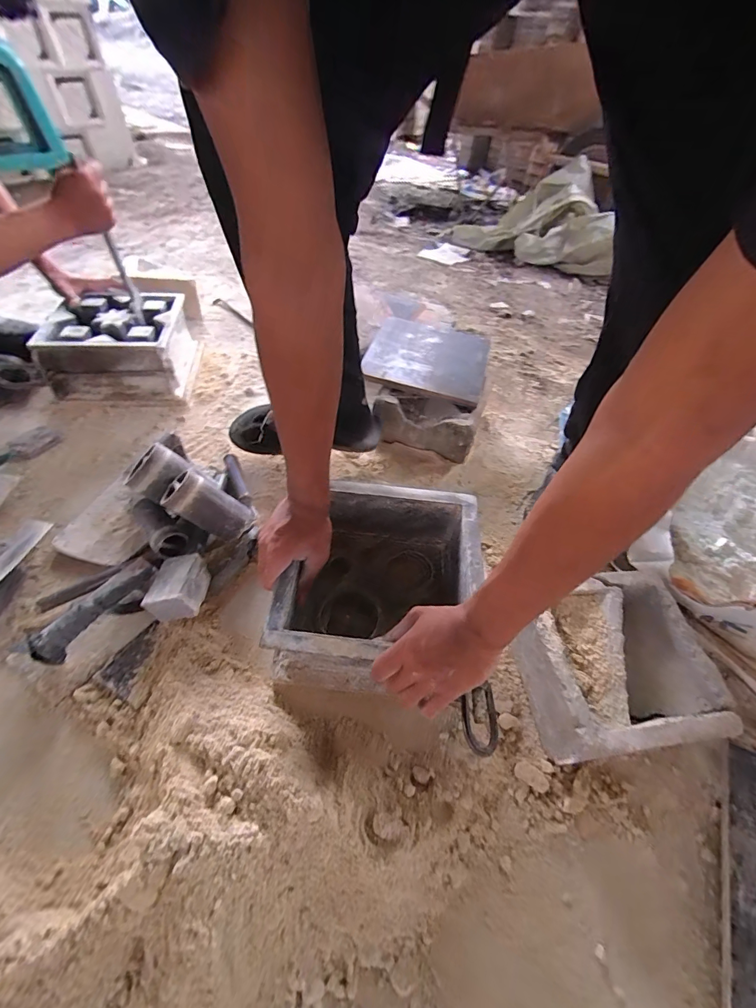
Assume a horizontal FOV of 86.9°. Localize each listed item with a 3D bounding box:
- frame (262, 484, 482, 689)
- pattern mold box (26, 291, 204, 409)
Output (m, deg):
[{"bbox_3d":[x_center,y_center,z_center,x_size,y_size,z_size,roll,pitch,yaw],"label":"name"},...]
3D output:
[{"bbox_3d":[0.002,0.105,0.525,0.231,0.122,0.235,7,50,0],"label":"frame"},{"bbox_3d":[-0.525,-0.329,0.845,0.230,0.139,0.250,-4,51,-9],"label":"pattern mold box"}]

